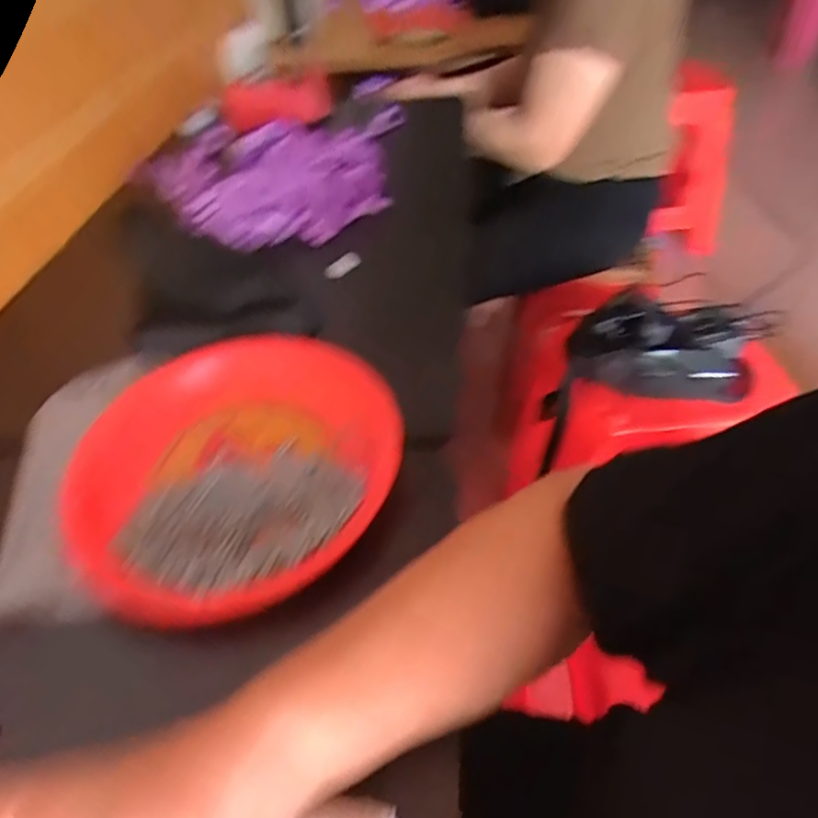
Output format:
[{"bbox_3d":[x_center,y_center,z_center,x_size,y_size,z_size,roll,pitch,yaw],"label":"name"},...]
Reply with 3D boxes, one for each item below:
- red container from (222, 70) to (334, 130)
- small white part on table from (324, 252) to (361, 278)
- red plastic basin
[{"bbox_3d":[-0.207,-0.471,0.944,0.177,0.070,0.064,0,44,7],"label":"red container"},{"bbox_3d":[-0.071,-0.150,0.649,0.045,0.018,0.009,-25,36,28],"label":"small white part on table"},{"bbox_3d":[-0.116,0.039,0.426,0.210,0.057,0.227,29,54,31],"label":"red plastic basin"}]

